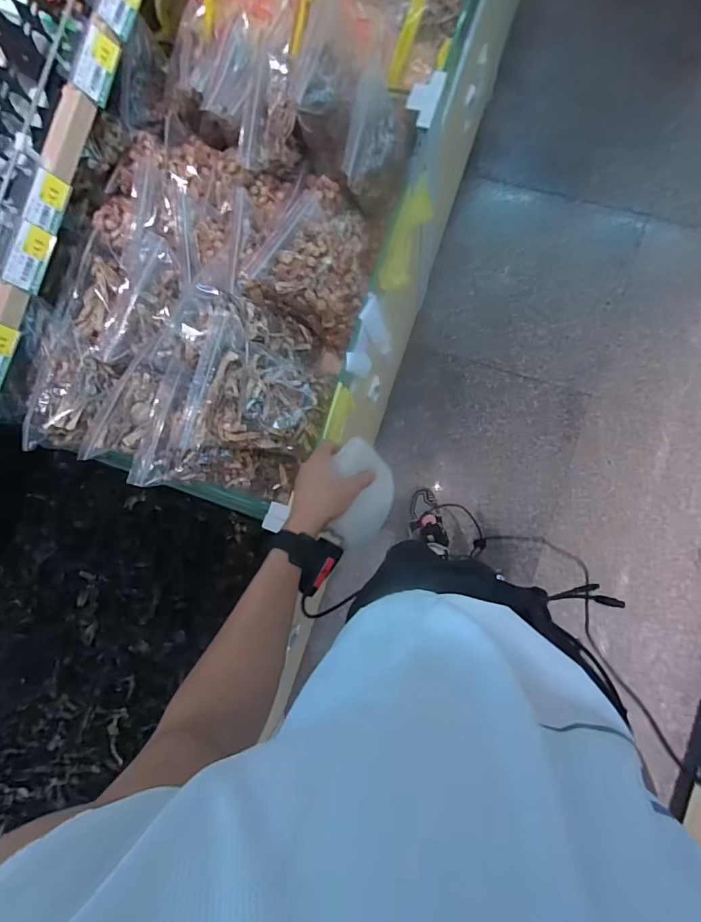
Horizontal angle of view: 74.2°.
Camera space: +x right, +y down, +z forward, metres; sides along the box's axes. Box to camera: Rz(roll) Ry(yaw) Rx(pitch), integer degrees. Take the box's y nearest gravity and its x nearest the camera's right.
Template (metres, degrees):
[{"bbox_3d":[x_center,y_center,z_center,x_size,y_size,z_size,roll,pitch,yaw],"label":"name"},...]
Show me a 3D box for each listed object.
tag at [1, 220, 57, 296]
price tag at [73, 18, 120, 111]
[{"bbox_3d":[-0.410,-0.259,0.595,0.010,0.041,0.080,20,89,36],"label":"tag"},{"bbox_3d":[-0.326,-0.512,0.598,0.008,0.039,0.090,17,91,45],"label":"price tag"}]

